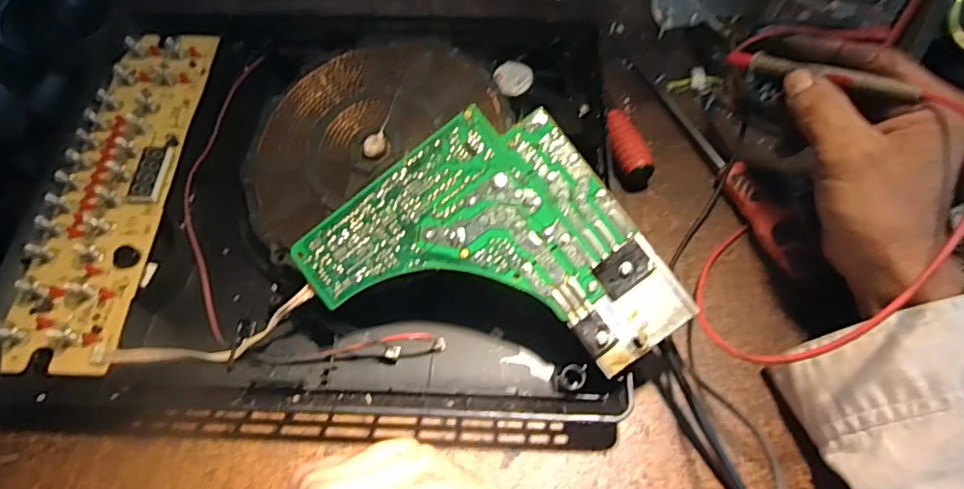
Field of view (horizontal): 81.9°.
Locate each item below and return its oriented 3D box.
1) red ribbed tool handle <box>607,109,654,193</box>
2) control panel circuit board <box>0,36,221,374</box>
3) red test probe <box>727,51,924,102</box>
[{"bbox_3d":[0.104,-0.069,0.403,0.027,0.026,0.056,-13,62,-4],"label":"red ribbed tool handle"},{"bbox_3d":[-0.245,-0.044,0.371,0.071,0.016,0.254,0,63,2],"label":"control panel circuit board"},{"bbox_3d":[0.184,-0.099,0.322,0.007,0.009,0.102,-31,38,-13],"label":"red test probe"}]

